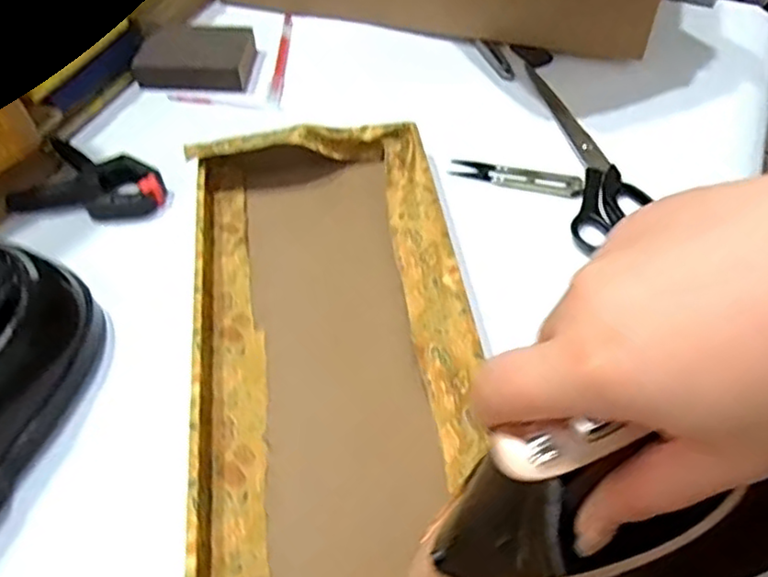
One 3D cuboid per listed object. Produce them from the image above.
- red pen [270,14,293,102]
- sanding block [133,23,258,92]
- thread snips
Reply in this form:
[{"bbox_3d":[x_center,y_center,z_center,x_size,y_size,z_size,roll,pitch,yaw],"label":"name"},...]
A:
[{"bbox_3d":[-0.098,-0.223,0.636,0.009,0.010,0.145,1,52,-1],"label":"red pen"},{"bbox_3d":[-0.171,-0.218,0.610,0.098,0.035,0.066,5,51,4],"label":"sanding block"},{"bbox_3d":[0.103,-0.088,0.518,0.101,0.013,0.023,14,53,11],"label":"thread snips"}]

